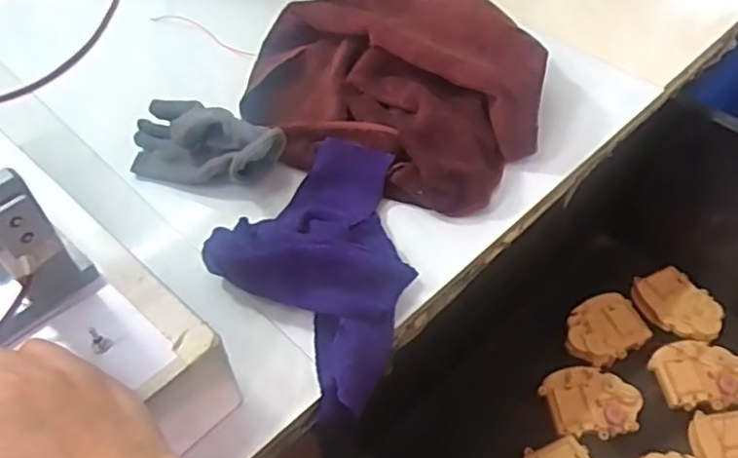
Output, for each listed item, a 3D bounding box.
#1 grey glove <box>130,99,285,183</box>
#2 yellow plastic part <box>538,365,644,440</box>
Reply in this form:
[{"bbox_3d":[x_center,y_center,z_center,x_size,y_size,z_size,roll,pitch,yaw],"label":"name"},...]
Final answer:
[{"bbox_3d":[-0.129,-0.067,0.483,0.122,0.043,0.054,13,51,12],"label":"grey glove"},{"bbox_3d":[0.232,0.176,0.656,0.095,0.011,0.072,-9,50,-6],"label":"yellow plastic part"}]

